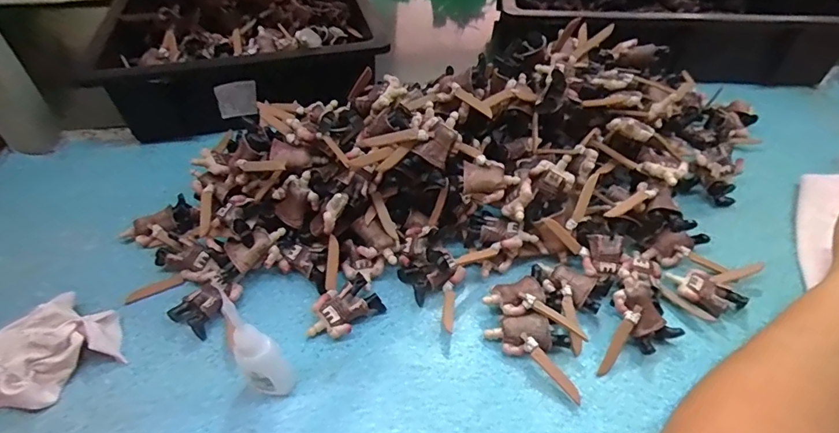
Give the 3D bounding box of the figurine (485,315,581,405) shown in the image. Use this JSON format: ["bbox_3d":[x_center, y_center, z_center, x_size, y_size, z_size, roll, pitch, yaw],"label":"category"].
[{"bbox_3d":[0.091,0.097,0.343,0.076,0.020,0.033,30,52,25],"label":"figurine"}]

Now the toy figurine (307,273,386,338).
[{"bbox_3d":[-0.061,0.073,0.361,0.057,0.021,0.034,-32,54,-28],"label":"toy figurine"}]

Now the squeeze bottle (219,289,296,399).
[{"bbox_3d":[-0.107,0.083,0.299,0.027,0.096,0.033,-26,51,-24],"label":"squeeze bottle"}]

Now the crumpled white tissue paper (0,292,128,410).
[{"bbox_3d":[-0.276,0.100,0.328,0.102,0.031,0.067,-30,53,-27],"label":"crumpled white tissue paper"}]

